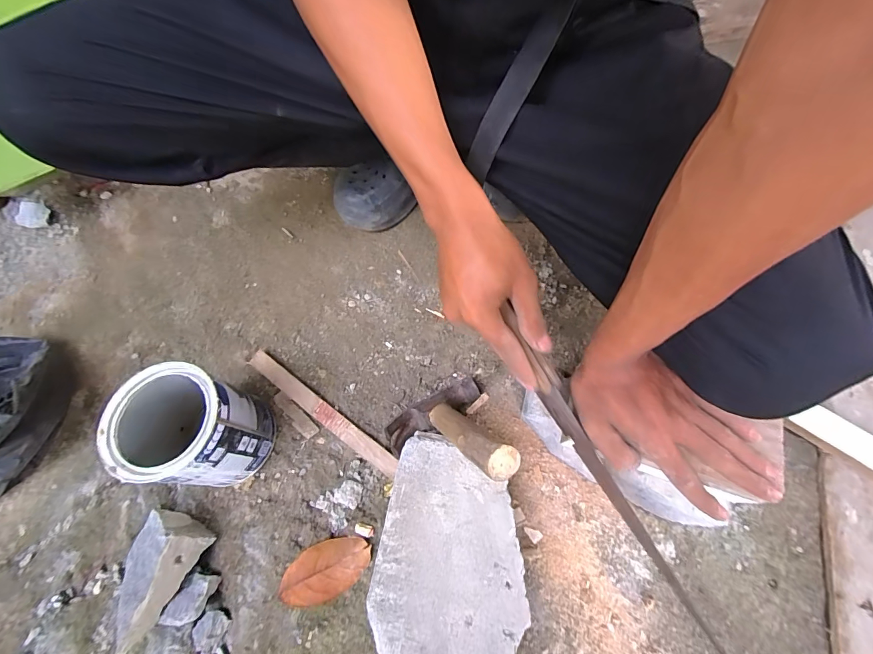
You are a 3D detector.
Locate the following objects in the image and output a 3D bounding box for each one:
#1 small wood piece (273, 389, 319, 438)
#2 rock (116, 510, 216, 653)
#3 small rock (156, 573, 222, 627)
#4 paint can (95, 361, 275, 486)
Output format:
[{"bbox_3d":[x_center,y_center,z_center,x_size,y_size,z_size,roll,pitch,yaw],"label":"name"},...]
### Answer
[{"bbox_3d":[-0.176,0.108,0.484,0.021,0.010,0.071,-42,71,-17],"label":"small wood piece"},{"bbox_3d":[-0.300,0.254,0.400,0.075,0.048,0.113,25,68,12],"label":"rock"},{"bbox_3d":[-0.255,0.284,0.400,0.032,0.023,0.049,21,67,11],"label":"small rock"},{"bbox_3d":[-0.255,0.113,0.416,0.109,0.130,0.103,0,65,1],"label":"paint can"}]

